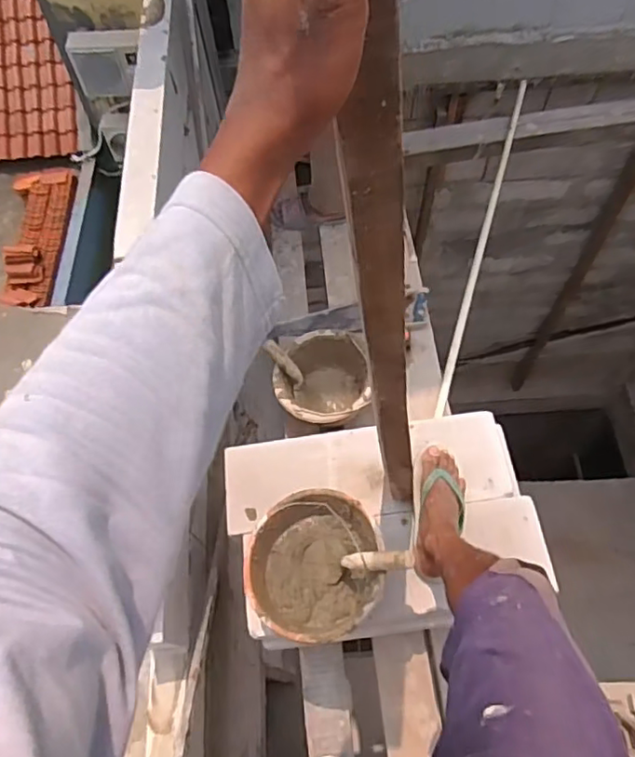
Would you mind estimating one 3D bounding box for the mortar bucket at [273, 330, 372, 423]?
[{"bbox_3d":[0.012,0.017,1.546,0.237,0.149,0.258,-7,63,-1],"label":"mortar bucket"}]

